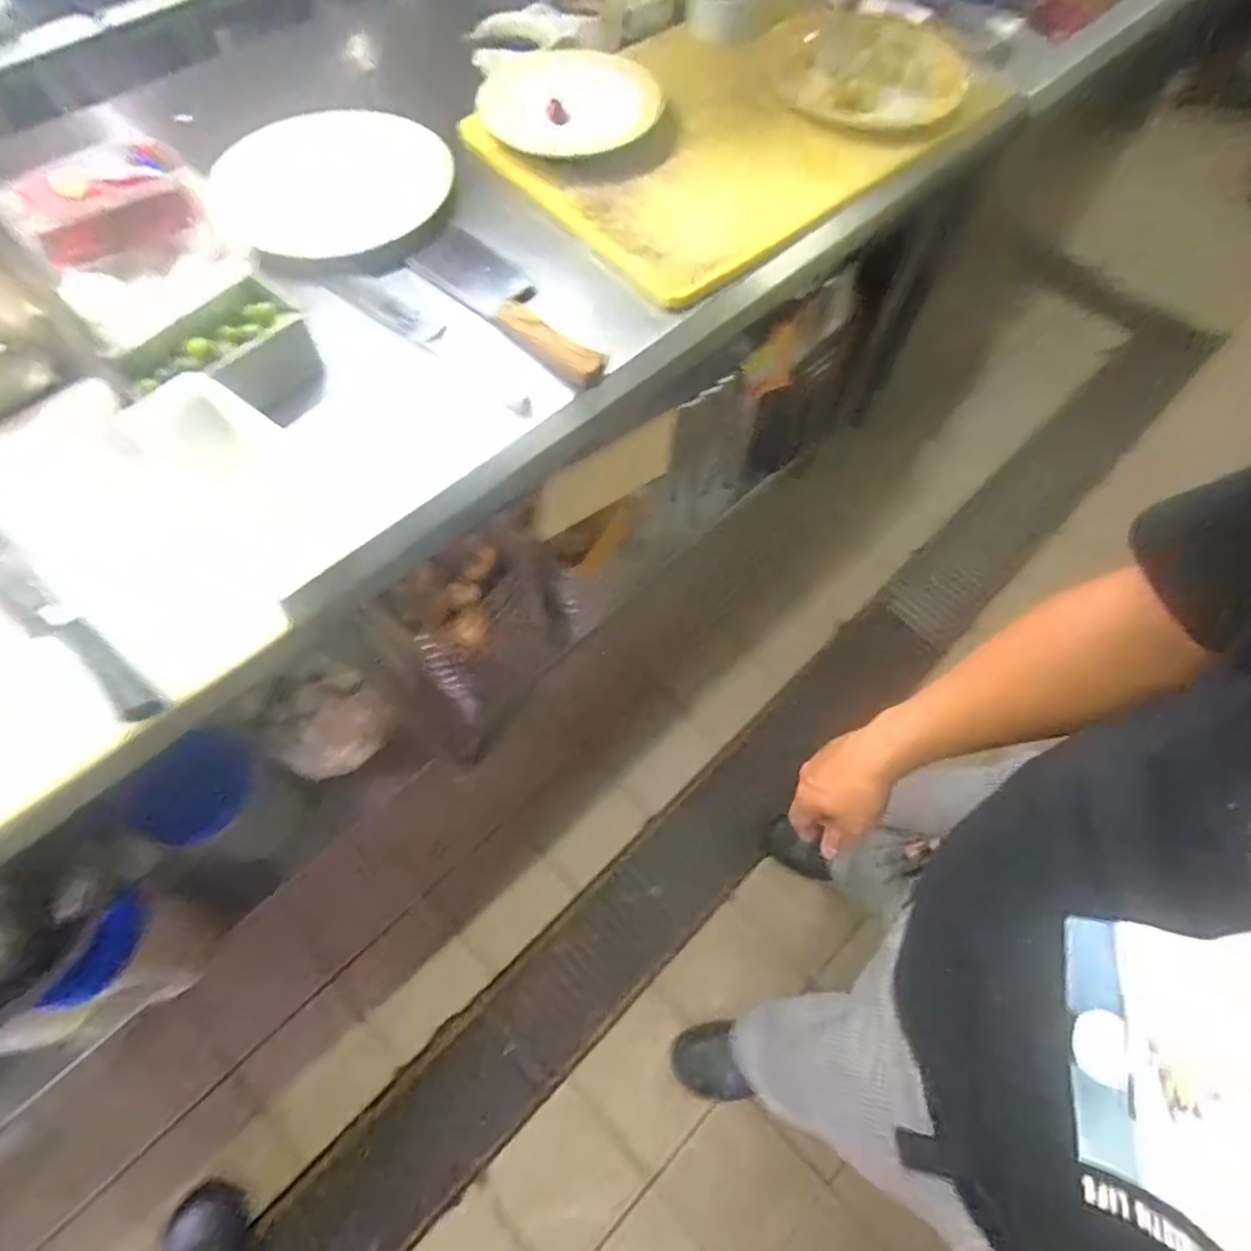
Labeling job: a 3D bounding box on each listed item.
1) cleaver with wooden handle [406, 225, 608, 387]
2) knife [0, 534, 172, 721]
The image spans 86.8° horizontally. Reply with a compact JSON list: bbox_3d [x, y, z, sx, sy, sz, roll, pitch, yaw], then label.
[{"bbox_3d":[-0.115,-0.345,0.702,0.267,0.029,0.075,38,70,15],"label":"cleaver with wooden handle"},{"bbox_3d":[-0.466,-0.014,0.524,0.288,0.027,0.039,35,69,14],"label":"knife"}]

